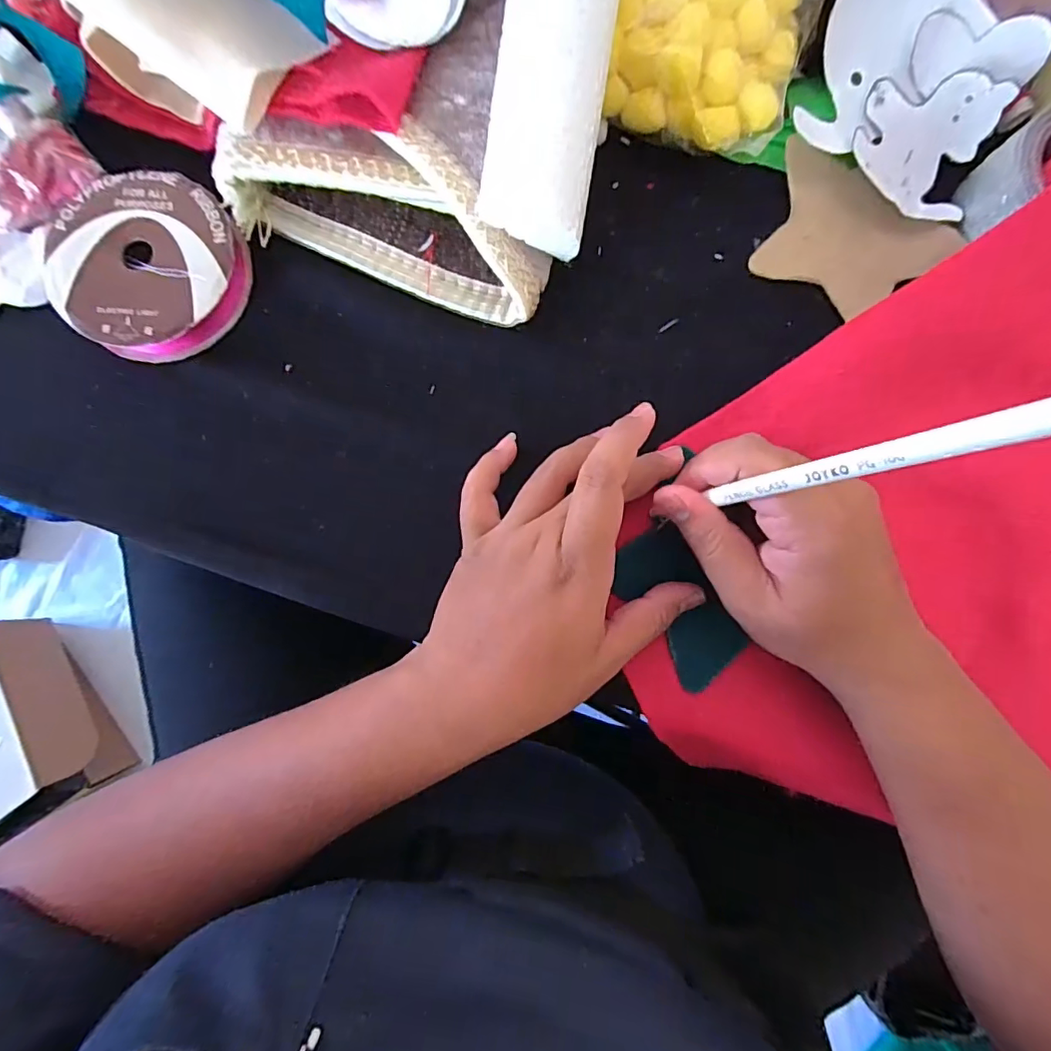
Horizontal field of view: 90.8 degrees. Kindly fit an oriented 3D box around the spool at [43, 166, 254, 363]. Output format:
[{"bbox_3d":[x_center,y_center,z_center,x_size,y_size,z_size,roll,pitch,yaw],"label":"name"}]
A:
[{"bbox_3d":[-0.198,-0.137,0.276,0.098,0.019,0.094,0,85,-2],"label":"spool"}]

